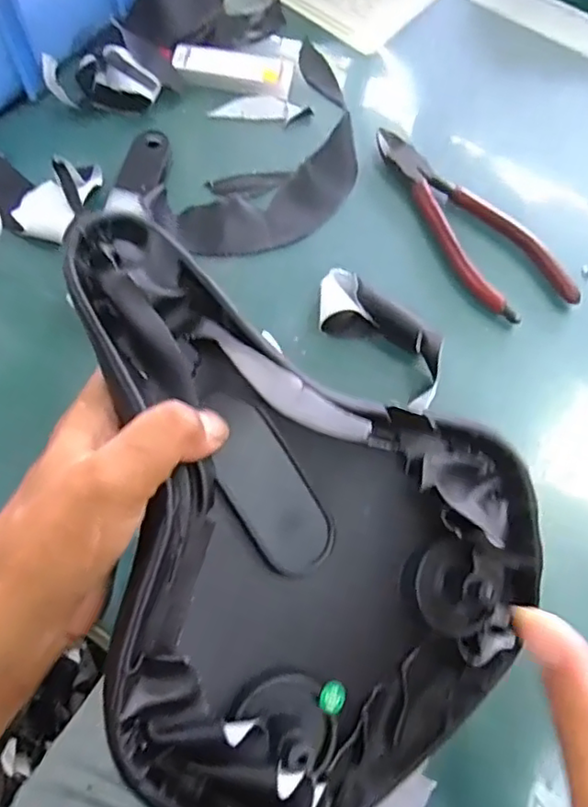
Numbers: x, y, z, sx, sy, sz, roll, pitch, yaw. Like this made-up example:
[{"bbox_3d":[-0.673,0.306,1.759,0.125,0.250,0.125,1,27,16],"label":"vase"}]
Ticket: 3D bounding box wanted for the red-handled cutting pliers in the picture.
[{"bbox_3d":[0.108,-0.116,0.381,0.057,0.009,0.153,-26,72,-12],"label":"red-handled cutting pliers"}]

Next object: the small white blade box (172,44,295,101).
[{"bbox_3d":[-0.041,-0.226,0.419,0.080,0.013,0.026,11,69,2],"label":"small white blade box"}]

